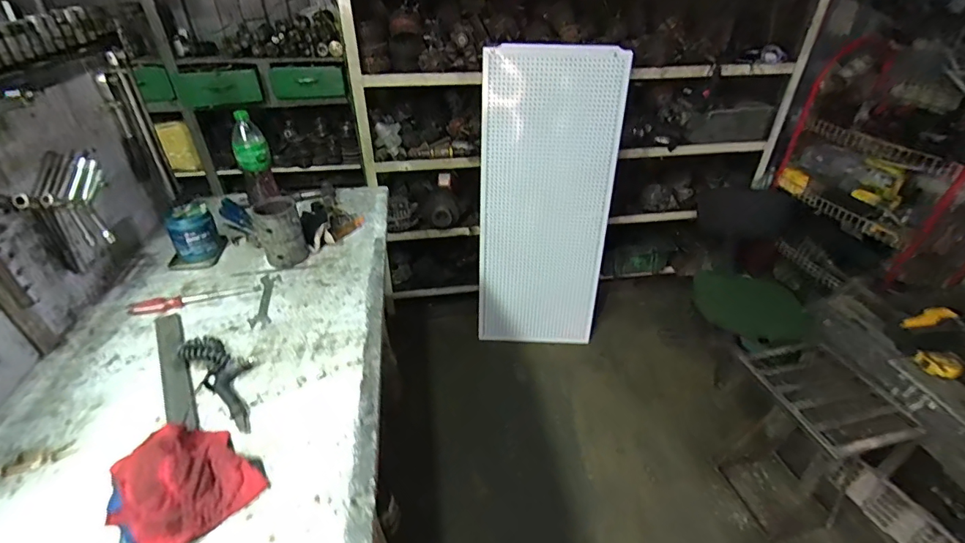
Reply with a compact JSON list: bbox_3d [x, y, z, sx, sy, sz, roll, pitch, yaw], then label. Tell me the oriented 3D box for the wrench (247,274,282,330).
[{"bbox_3d":[-0.444,0.059,0.904,0.046,0.008,0.163,-7,36,-11],"label":"wrench"}]

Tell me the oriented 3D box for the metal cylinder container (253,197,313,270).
[{"bbox_3d":[-0.445,-0.091,0.986,0.089,0.125,0.093,-15,38,-21],"label":"metal cylinder container"}]

